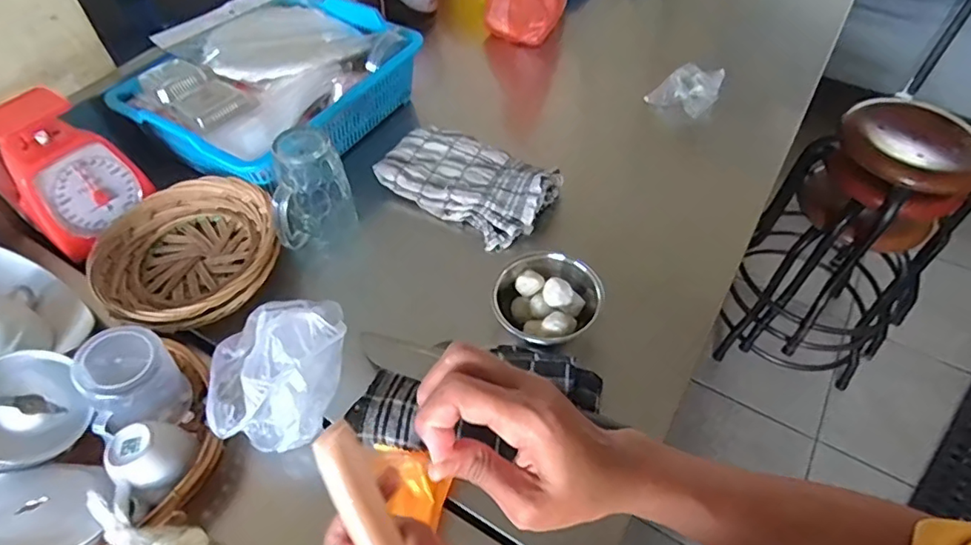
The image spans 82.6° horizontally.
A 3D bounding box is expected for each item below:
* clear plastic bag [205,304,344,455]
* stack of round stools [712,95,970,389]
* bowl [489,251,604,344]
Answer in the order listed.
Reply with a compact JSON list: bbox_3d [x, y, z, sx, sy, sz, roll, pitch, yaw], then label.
[{"bbox_3d":[-0.190,0.075,0.504,0.107,0.085,0.151,4,52,4],"label":"clear plastic bag"},{"bbox_3d":[0.812,-0.061,1.239,0.346,0.589,0.352,24,56,19],"label":"stack of round stools"},{"bbox_3d":[0.061,0.034,0.576,0.107,0.065,0.103,-1,52,1],"label":"bowl"}]

